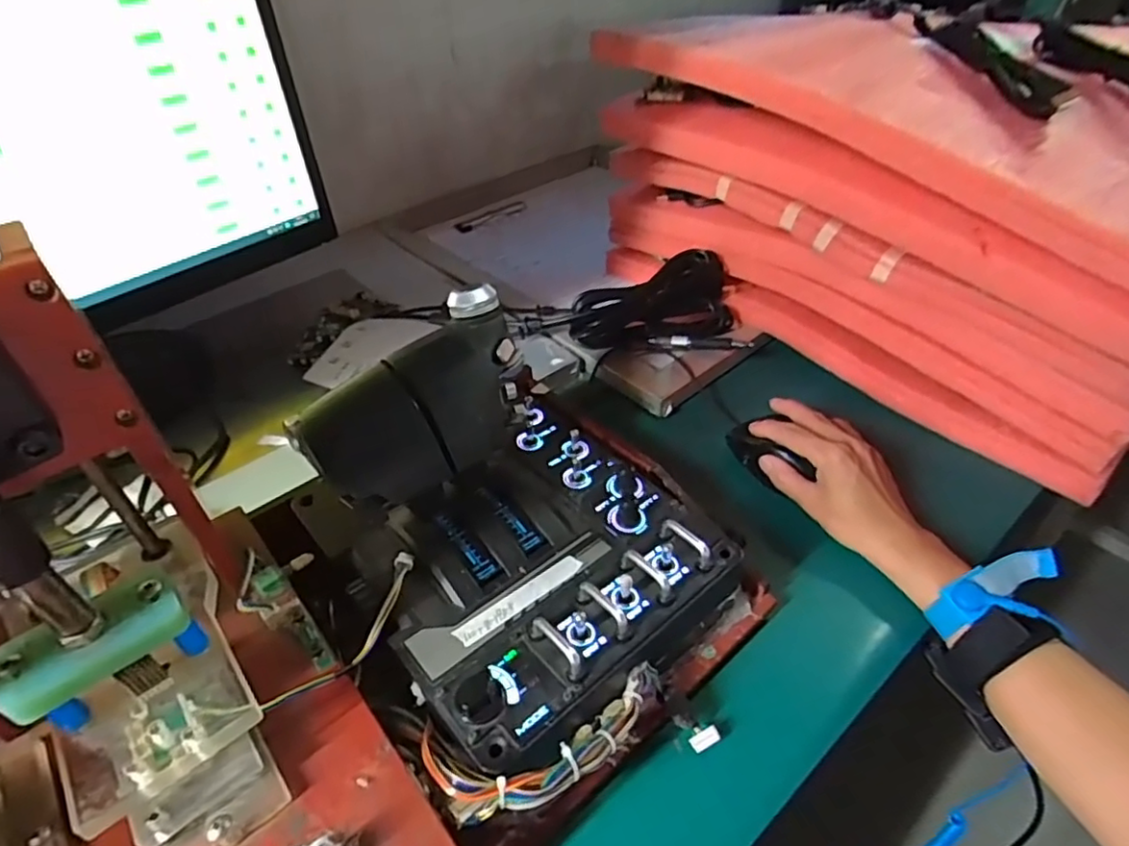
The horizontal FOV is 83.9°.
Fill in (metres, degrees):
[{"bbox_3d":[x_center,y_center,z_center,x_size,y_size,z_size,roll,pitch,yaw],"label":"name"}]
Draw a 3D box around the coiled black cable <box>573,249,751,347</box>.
[{"bbox_3d":[0.085,-0.104,0.591,0.159,0.073,0.088,-6,41,-2],"label":"coiled black cable"}]

